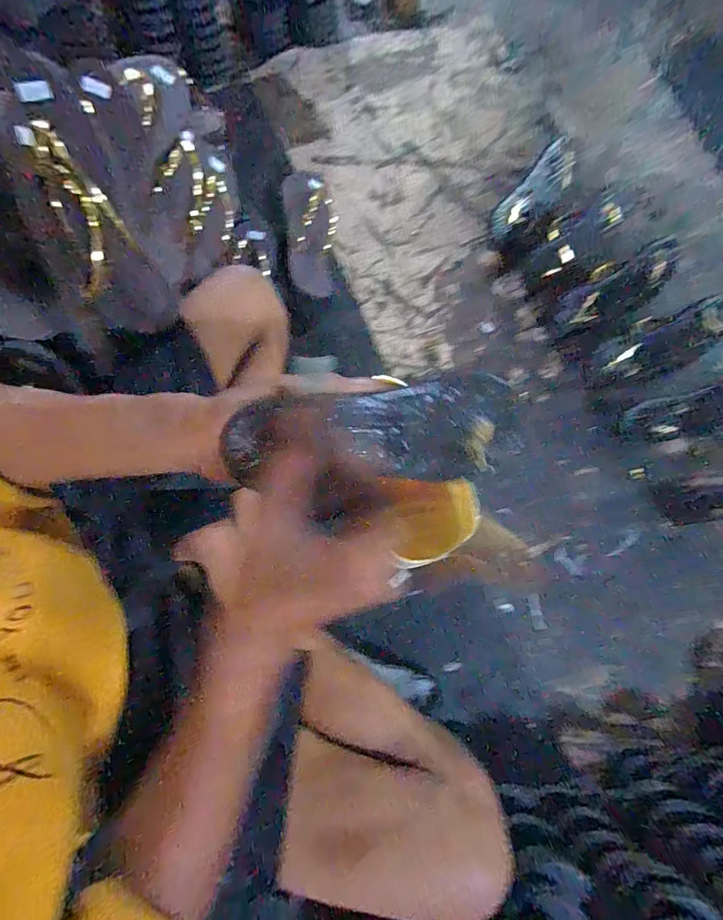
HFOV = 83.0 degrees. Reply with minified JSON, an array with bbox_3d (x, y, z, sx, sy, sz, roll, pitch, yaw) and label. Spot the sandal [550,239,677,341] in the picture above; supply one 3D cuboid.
[{"bbox_3d":[0.390,-0.260,0.635,0.216,0.046,0.083,-31,78,-8],"label":"sandal"}]

